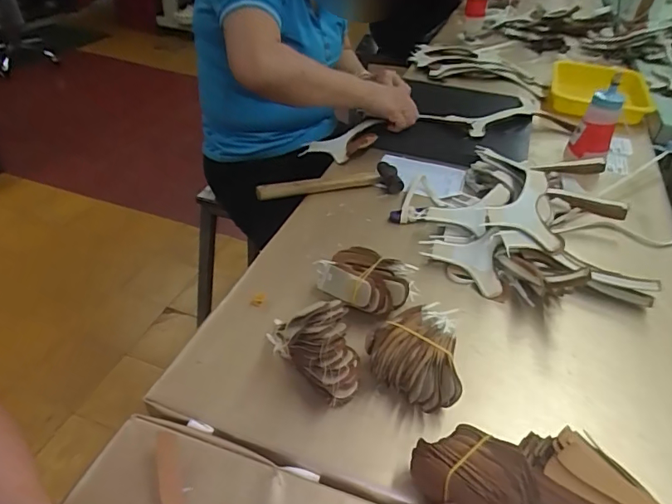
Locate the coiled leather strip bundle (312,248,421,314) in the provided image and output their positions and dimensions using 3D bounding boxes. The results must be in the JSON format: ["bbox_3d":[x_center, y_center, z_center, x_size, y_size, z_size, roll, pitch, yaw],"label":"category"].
[{"bbox_3d":[0.030,0.034,0.539,0.107,0.046,0.074,22,43,21],"label":"coiled leather strip bundle"}]

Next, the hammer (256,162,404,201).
[{"bbox_3d":[-0.010,-0.098,0.726,0.219,0.029,0.063,-7,41,-13],"label":"hammer"}]

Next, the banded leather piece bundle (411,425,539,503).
[{"bbox_3d":[0.105,0.173,0.368,0.084,0.049,0.058,33,47,30],"label":"banded leather piece bundle"}]

